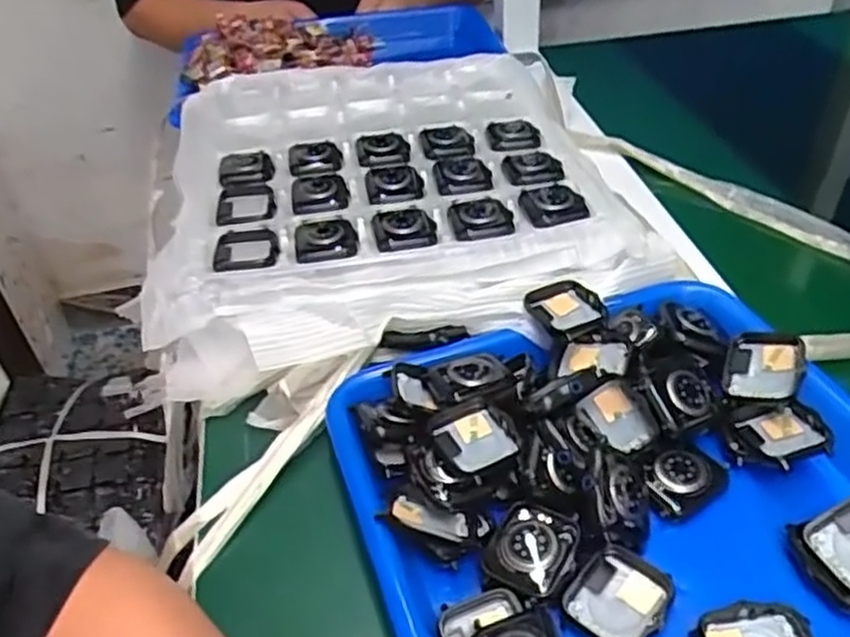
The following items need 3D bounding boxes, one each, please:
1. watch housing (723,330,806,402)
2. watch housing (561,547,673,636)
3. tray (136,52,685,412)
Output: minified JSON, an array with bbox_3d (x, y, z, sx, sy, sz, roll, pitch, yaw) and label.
[{"bbox_3d":[0.182,0.027,0.406,0.040,0.010,0.041,-2,59,31],"label":"watch housing"},{"bbox_3d":[0.085,0.122,0.327,0.045,0.010,0.036,-33,47,-29],"label":"watch housing"},{"bbox_3d":[-0.035,-0.107,0.572,0.329,0.053,0.360,-12,40,-7],"label":"tray"}]

